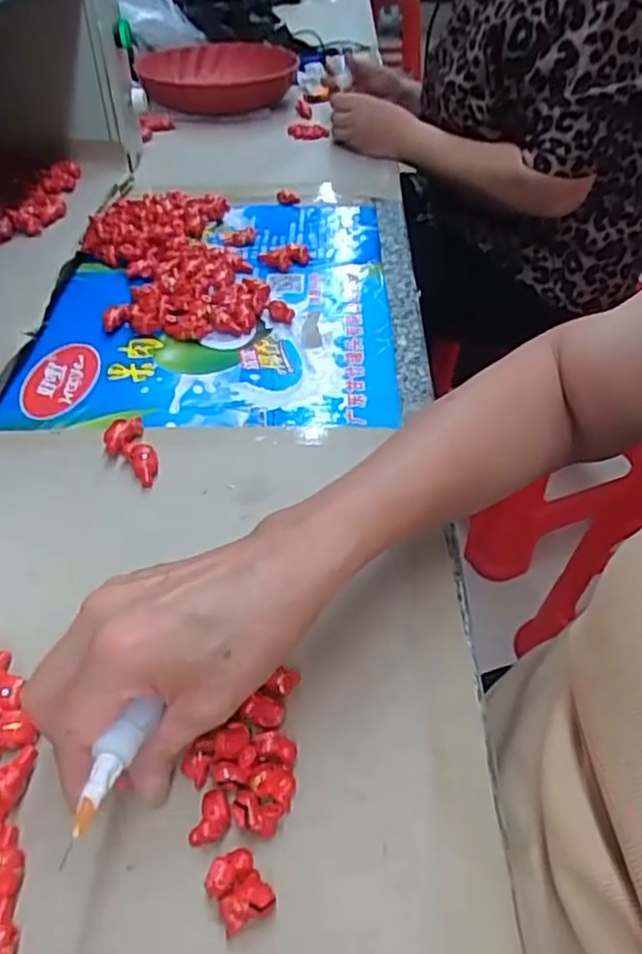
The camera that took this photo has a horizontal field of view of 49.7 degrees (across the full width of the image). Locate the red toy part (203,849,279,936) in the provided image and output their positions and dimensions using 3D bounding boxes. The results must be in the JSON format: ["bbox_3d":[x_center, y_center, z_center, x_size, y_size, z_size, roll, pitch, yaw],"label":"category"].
[{"bbox_3d":[-0.032,0.160,0.267,0.020,0.013,0.025,-24,48,-25],"label":"red toy part"}]

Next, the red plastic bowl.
[{"bbox_3d":[-0.161,-0.613,1.062,0.234,0.056,0.270,4,43,3],"label":"red plastic bowl"}]

